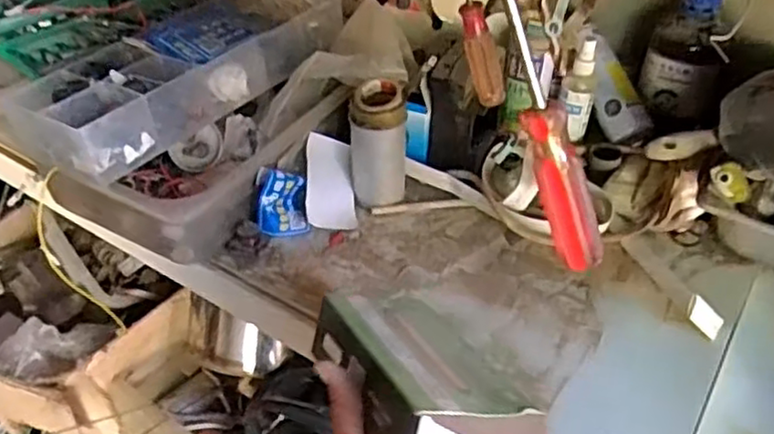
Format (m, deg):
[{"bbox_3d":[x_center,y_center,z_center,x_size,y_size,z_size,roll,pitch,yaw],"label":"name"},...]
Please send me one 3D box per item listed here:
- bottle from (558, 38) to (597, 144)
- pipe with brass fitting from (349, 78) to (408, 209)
[{"bbox_3d":[0.211,-0.140,0.762,0.035,0.111,0.028,11,44,14],"label":"bottle"},{"bbox_3d":[-0.009,-0.073,0.705,0.055,0.124,0.045,-4,42,-2],"label":"pipe with brass fitting"}]

